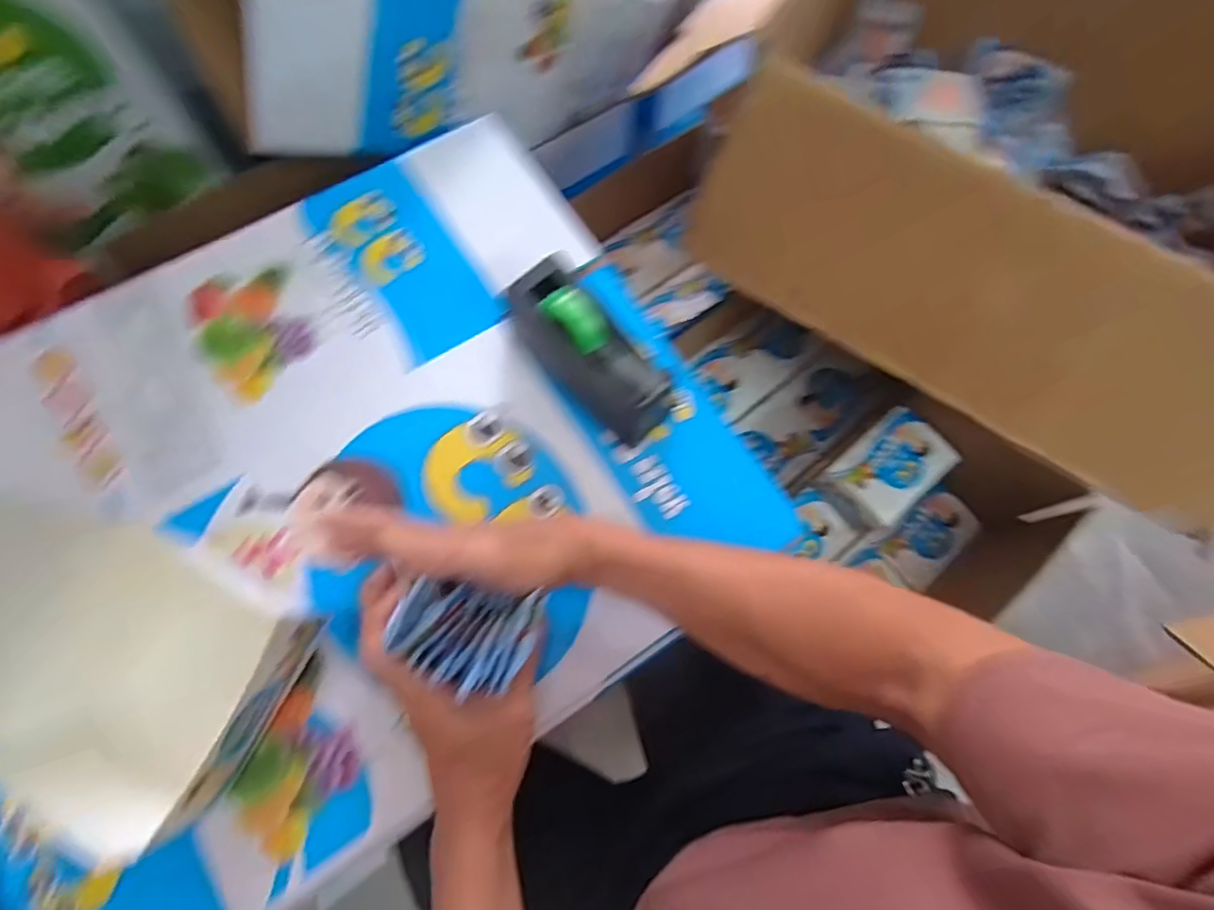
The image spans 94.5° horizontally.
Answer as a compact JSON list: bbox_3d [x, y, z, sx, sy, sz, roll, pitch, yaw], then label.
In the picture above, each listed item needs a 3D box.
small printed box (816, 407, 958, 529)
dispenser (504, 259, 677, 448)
[{"bbox_3d":[0.363,0.025,0.746,0.132,0.079,0.103,-39,78,-13],"label":"small printed box"},{"bbox_3d":[-0.013,-0.085,0.444,0.057,0.085,0.147,-42,79,-13],"label":"dispenser"}]

